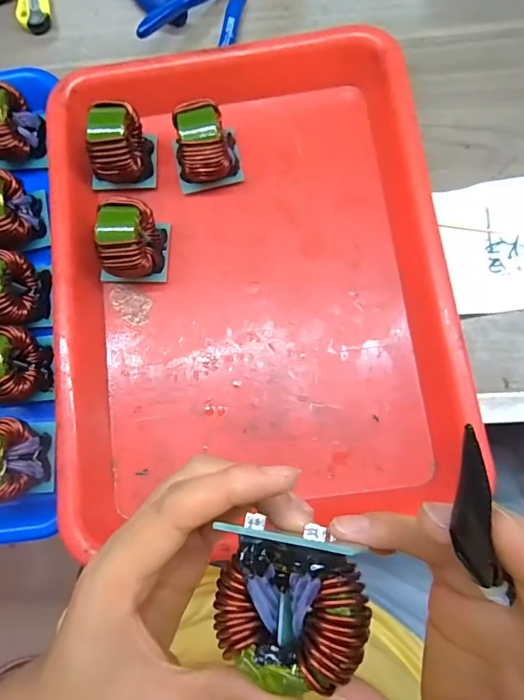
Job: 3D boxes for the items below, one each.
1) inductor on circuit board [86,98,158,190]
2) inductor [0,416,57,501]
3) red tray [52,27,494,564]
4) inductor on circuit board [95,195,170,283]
[{"bbox_3d":[-0.104,-0.144,0.320,0.046,0.047,0.046,2,78,3],"label":"inductor on circuit board"},{"bbox_3d":[-0.158,0.066,0.277,0.038,0.046,0.048,-3,78,2],"label":"inductor"},{"bbox_3d":[-0.009,-0.057,0.302,0.249,0.048,0.320,-8,79,2],"label":"red tray"},{"bbox_3d":[-0.092,-0.073,0.304,0.045,0.050,0.048,1,78,3],"label":"inductor on circuit board"}]

